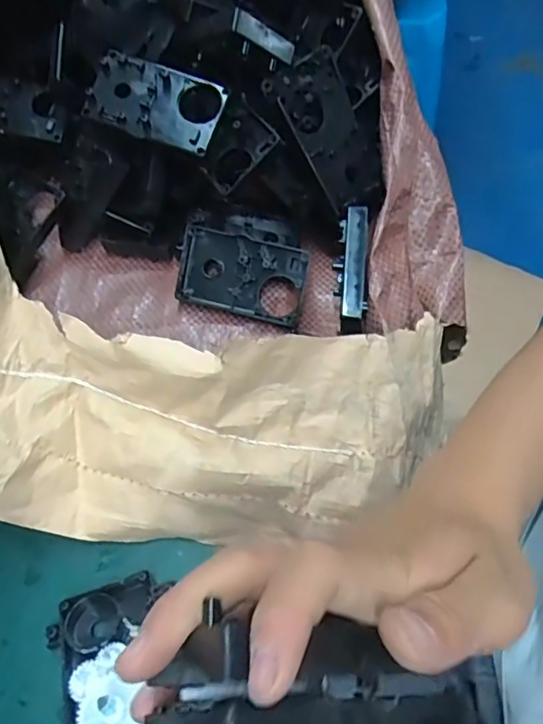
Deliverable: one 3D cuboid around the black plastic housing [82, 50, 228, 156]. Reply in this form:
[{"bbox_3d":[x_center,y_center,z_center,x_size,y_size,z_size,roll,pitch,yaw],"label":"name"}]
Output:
[{"bbox_3d":[-0.088,-0.195,0.423,0.100,0.008,0.058,19,80,7],"label":"black plastic housing"}]

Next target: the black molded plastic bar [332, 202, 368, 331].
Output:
[{"bbox_3d":[0.060,-0.071,0.424,0.024,0.020,0.102,2,64,3],"label":"black molded plastic bar"}]

